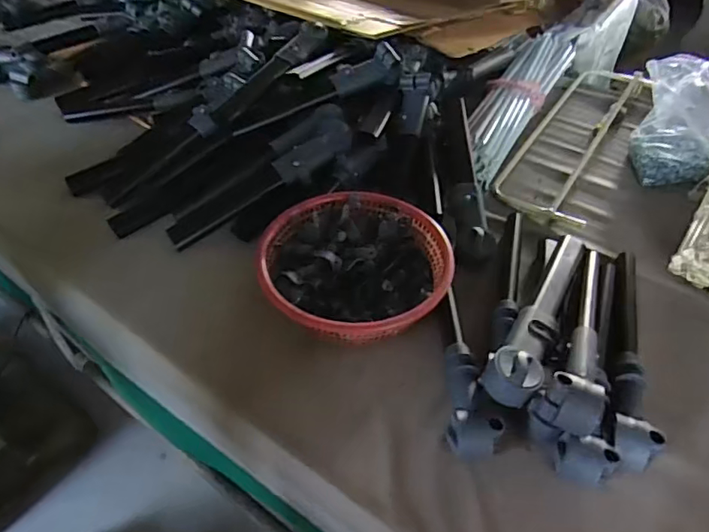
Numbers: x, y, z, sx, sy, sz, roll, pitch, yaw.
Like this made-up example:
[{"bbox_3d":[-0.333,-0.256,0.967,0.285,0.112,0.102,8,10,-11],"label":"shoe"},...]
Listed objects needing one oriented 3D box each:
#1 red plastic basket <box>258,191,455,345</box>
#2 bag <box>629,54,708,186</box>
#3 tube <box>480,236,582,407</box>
[{"bbox_3d":[-0.001,0.009,0.862,0.305,0.092,0.281,4,46,4],"label":"red plastic basket"},{"bbox_3d":[0.709,-0.314,1.127,0.182,0.172,0.224,2,46,2],"label":"bag"},{"bbox_3d":[0.284,0.067,0.808,0.075,0.060,0.410,14,35,25],"label":"tube"}]

